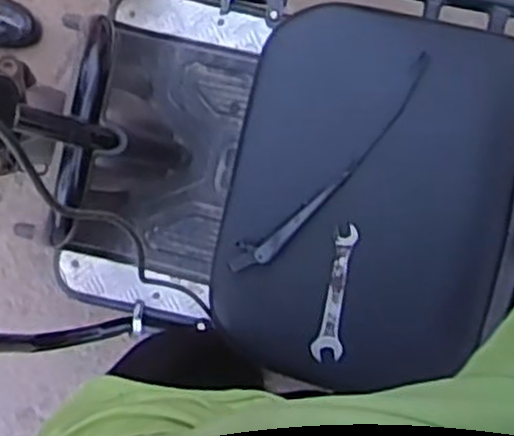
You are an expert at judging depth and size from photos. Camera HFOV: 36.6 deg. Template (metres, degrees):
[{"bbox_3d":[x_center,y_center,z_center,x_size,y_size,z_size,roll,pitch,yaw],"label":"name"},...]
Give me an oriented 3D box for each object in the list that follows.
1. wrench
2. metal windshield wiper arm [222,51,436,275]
[{"bbox_3d":[0.099,0.093,0.949,0.036,0.007,0.167,12,93,7],"label":"wrench"},{"bbox_3d":[0.090,-0.057,0.914,0.040,0.023,0.330,44,96,5],"label":"metal windshield wiper arm"}]

